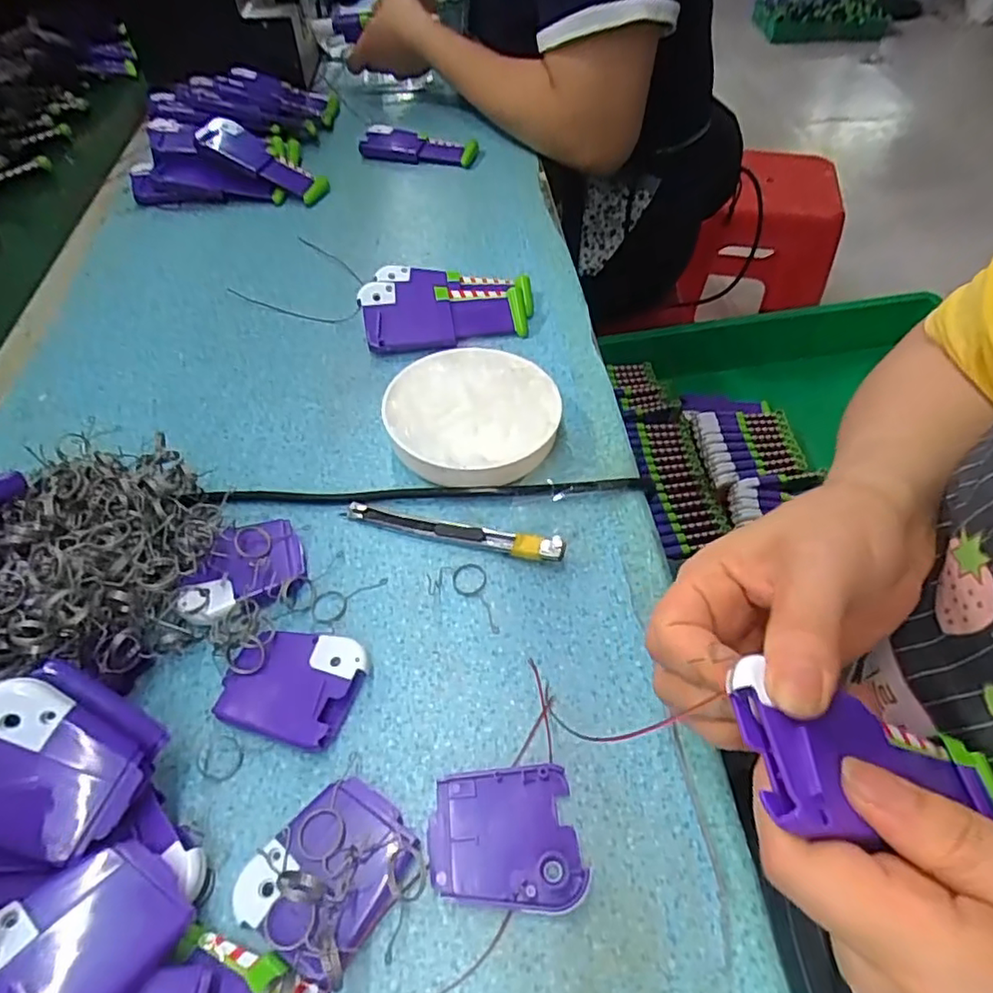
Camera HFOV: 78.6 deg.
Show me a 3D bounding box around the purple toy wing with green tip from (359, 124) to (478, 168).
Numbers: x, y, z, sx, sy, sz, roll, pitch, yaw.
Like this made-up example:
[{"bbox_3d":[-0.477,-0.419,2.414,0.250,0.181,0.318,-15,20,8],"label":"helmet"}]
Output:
[{"bbox_3d":[-0.081,-0.372,0.643,0.120,0.016,0.059,10,53,7],"label":"purple toy wing with green tip"}]

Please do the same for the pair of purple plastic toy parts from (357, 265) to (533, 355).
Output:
[{"bbox_3d":[-0.035,-0.143,0.457,0.123,0.032,0.081,-1,52,-1],"label":"pair of purple plastic toy parts"}]

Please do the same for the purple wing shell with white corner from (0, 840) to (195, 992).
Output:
[{"bbox_3d":[-0.142,0.151,0.207,0.054,0.010,0.060,29,31,15],"label":"purple wing shell with white corner"}]

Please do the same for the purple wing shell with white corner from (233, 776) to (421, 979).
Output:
[{"bbox_3d":[-0.065,0.148,0.241,0.052,0.016,0.059,29,58,20],"label":"purple wing shell with white corner"}]

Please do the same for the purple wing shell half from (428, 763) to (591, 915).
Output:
[{"bbox_3d":[0.003,0.141,0.252,0.061,0.006,0.052,-2,52,-2],"label":"purple wing shell half"}]

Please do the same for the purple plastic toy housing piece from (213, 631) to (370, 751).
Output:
[{"bbox_3d":[-0.094,0.089,0.288,0.060,0.015,0.051,14,54,11],"label":"purple plastic toy housing piece"}]

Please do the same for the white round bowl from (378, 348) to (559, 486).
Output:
[{"bbox_3d":[-0.015,-0.048,0.380,0.103,0.030,0.103,0,52,0],"label":"white round bowl"}]

